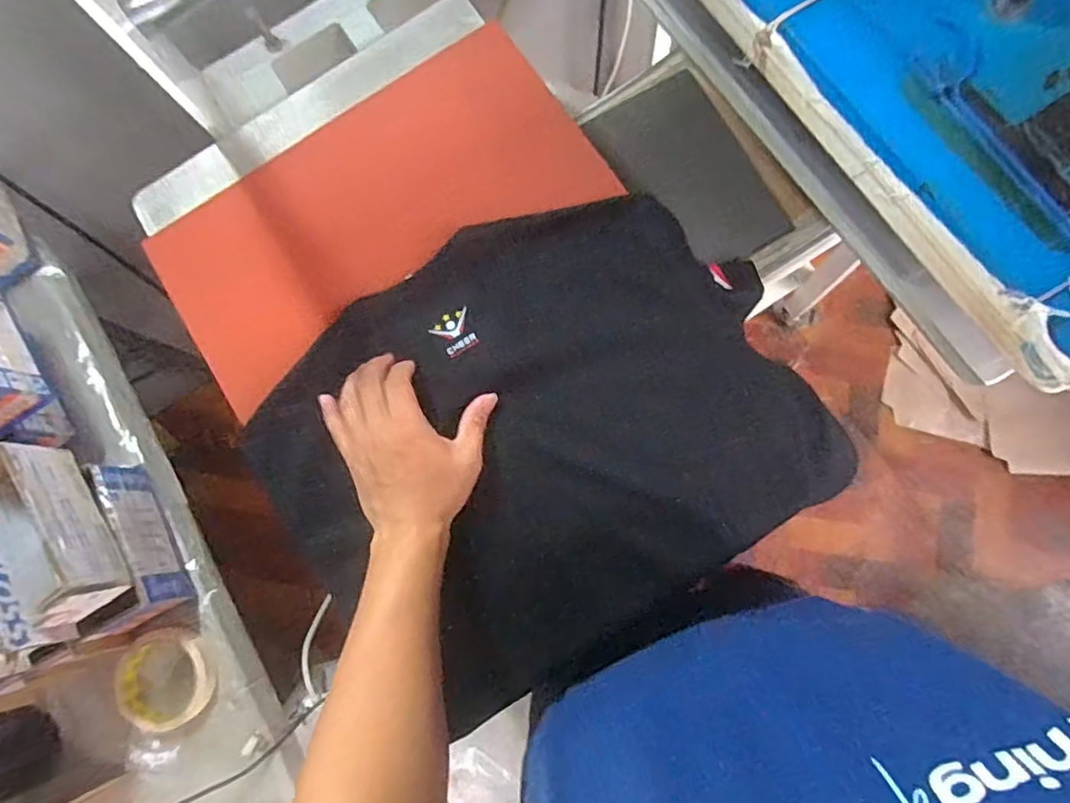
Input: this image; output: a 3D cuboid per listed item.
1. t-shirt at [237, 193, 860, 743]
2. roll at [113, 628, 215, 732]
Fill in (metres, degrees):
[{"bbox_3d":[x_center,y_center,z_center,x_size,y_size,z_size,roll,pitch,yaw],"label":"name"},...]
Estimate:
[{"bbox_3d":[-0.001,0.030,0.501,0.423,0.081,0.336,-31,79,-5],"label":"t-shirt"},{"bbox_3d":[-0.382,0.286,0.621,0.101,0.017,0.096,0,78,1],"label":"roll"}]

